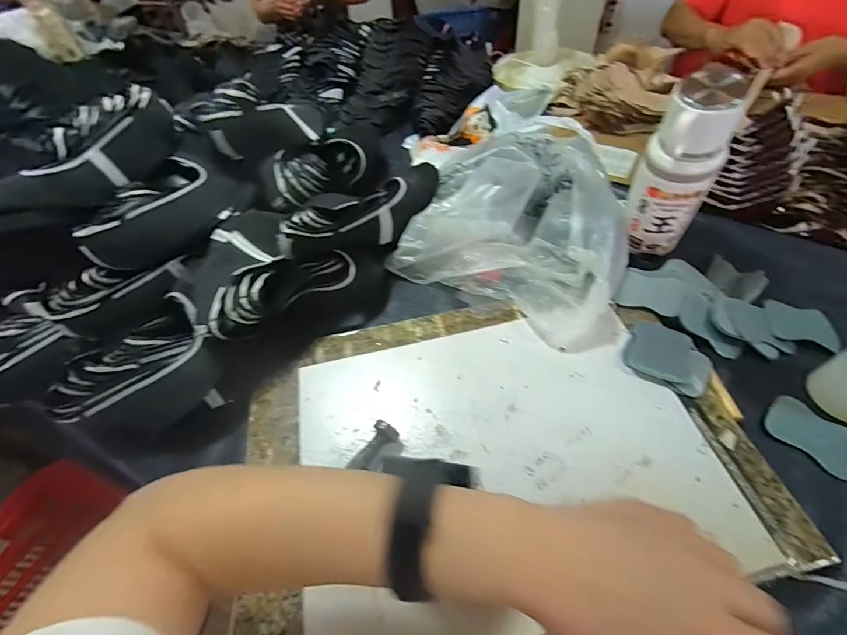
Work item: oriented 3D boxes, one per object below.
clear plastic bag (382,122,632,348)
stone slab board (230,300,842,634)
[{"bbox_3d":[0.153,-0.152,0.556,0.300,0.100,0.348,21,56,21],"label":"clear plastic bag"},{"bbox_3d":[0.069,0.123,0.396,0.490,0.013,0.330,-10,51,-3],"label":"stone slab board"}]

